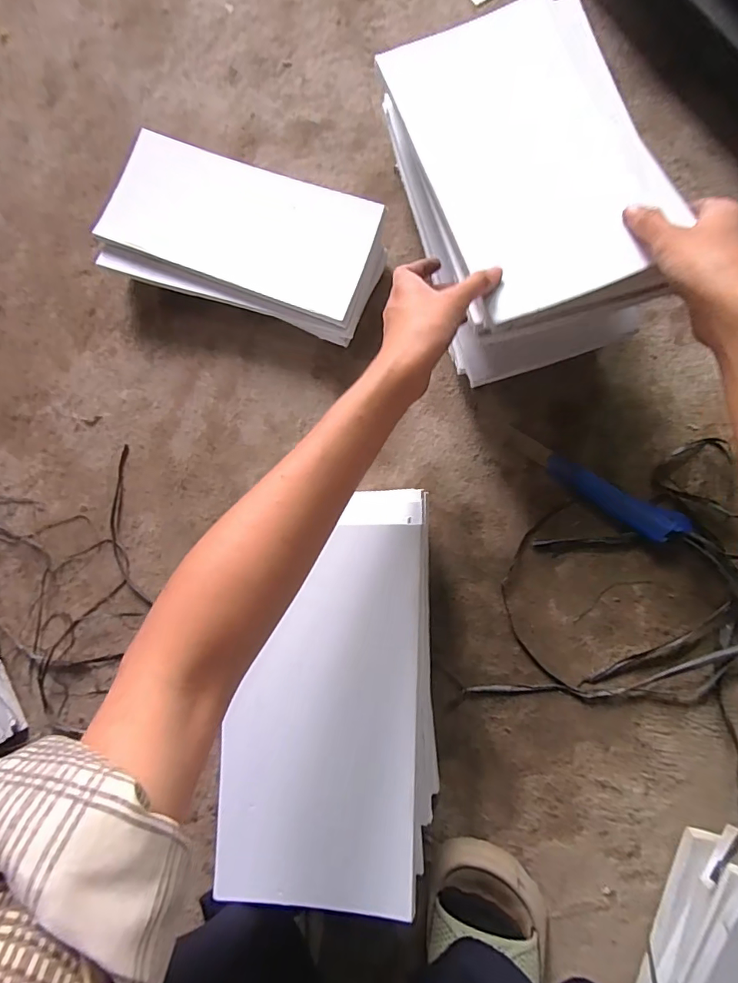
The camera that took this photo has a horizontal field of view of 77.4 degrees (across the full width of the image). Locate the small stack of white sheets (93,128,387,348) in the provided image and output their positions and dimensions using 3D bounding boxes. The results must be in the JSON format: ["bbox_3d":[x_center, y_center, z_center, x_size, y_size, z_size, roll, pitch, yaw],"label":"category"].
[{"bbox_3d":[-0.127,-0.258,0.480,0.288,0.053,0.146,22,89,9],"label":"small stack of white sheets"}]

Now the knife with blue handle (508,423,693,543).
[{"bbox_3d":[0.210,-0.006,0.436,0.181,0.012,0.030,31,91,9],"label":"knife with blue handle"}]

